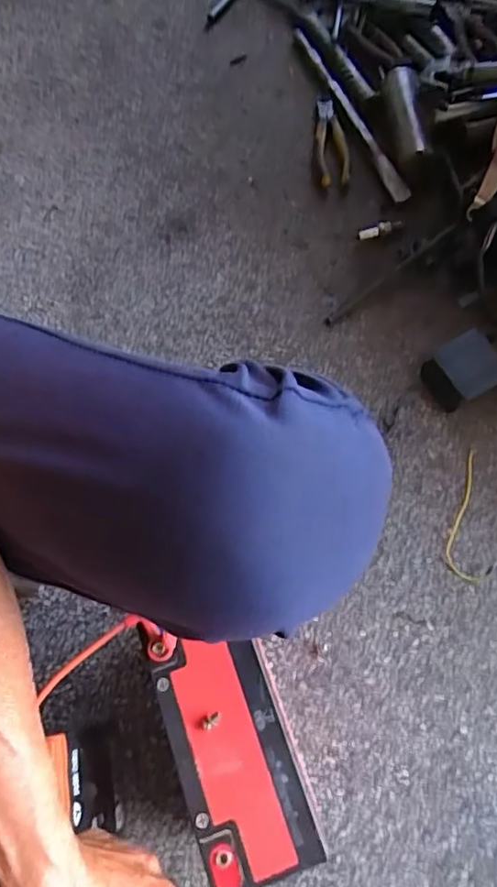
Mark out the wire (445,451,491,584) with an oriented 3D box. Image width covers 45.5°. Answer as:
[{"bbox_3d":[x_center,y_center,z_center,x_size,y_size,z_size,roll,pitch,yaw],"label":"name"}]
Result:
[{"bbox_3d":[0.217,0.072,0.600,0.043,0.004,0.134,-2,70,2],"label":"wire"}]

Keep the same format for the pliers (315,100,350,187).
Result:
[{"bbox_3d":[0.108,-0.397,0.783,0.041,0.021,0.163,-3,57,2],"label":"pliers"}]

